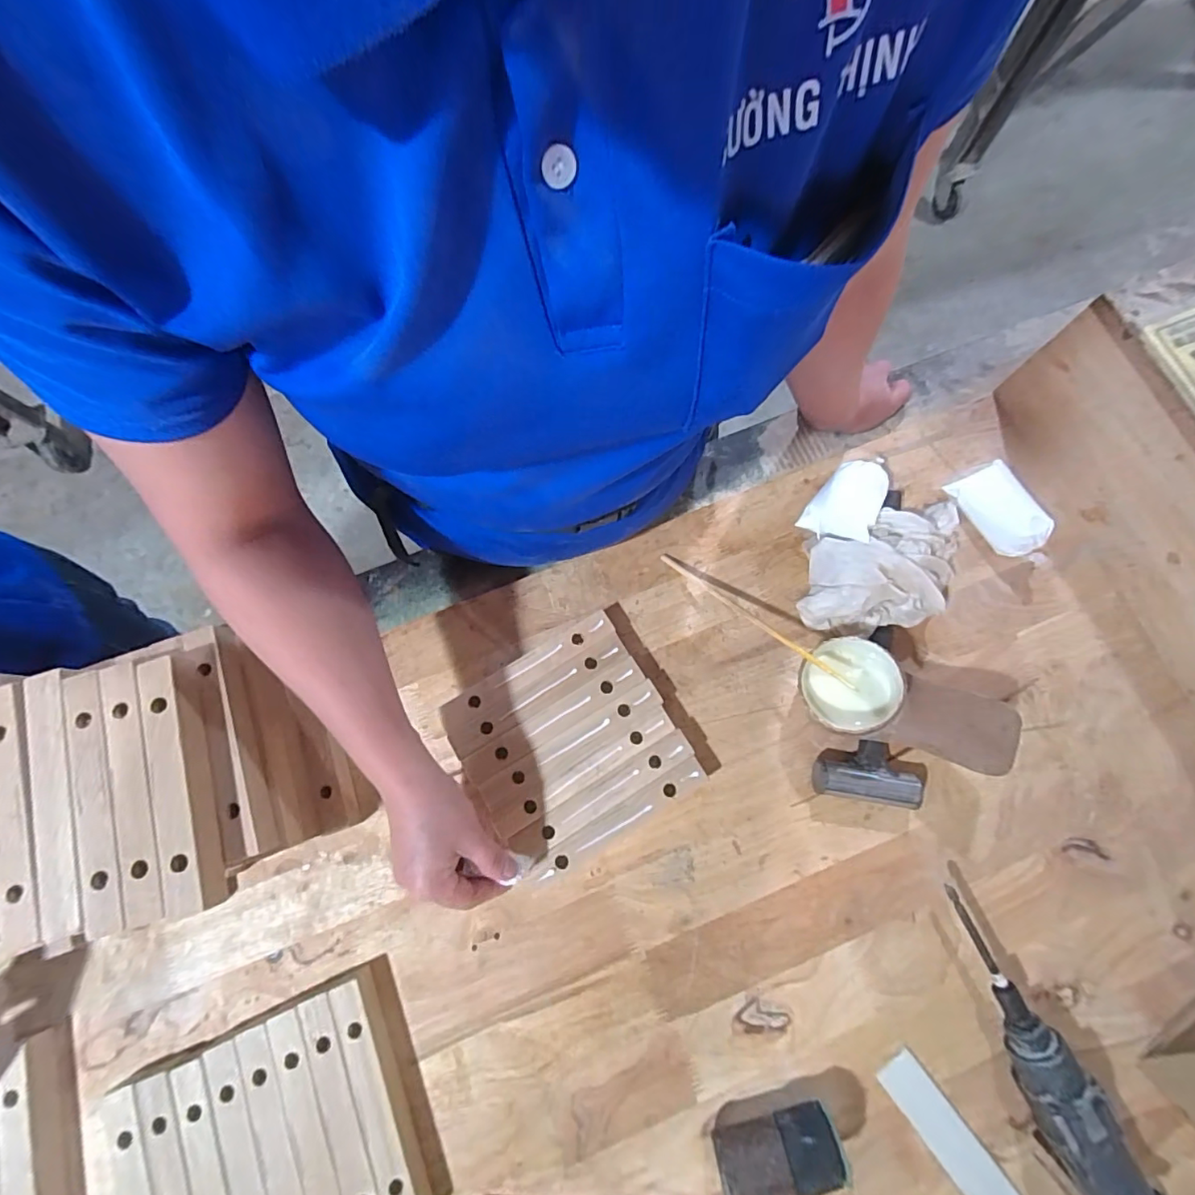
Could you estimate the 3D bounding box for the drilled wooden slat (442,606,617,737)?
[{"bbox_3d":[-0.064,0.069,0.490,0.173,0.026,0.026,-31,78,-7],"label":"drilled wooden slat"}]

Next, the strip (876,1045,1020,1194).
[{"bbox_3d":[0.311,0.469,0.405,0.034,0.004,0.233,-36,79,-8],"label":"strip"}]

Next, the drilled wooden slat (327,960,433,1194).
[{"bbox_3d":[-0.171,0.390,0.410,0.029,0.031,0.178,-22,77,-5],"label":"drilled wooden slat"}]

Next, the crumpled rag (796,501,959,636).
[{"bbox_3d":[0.277,-0.028,0.495,0.175,0.053,0.111,-12,77,-3],"label":"crumpled rag"}]

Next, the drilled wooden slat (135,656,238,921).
[{"bbox_3d":[-0.298,0.129,0.371,0.030,0.022,0.176,-19,77,-5],"label":"drilled wooden slat"}]

